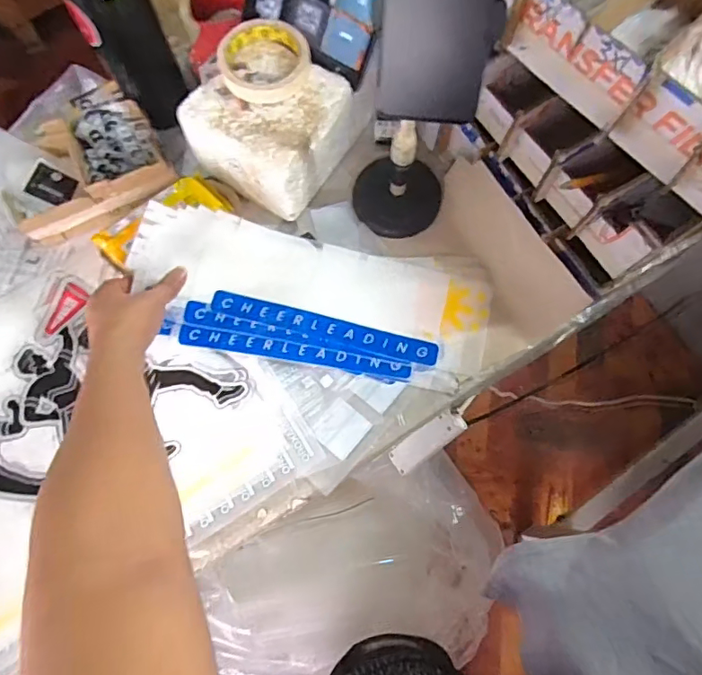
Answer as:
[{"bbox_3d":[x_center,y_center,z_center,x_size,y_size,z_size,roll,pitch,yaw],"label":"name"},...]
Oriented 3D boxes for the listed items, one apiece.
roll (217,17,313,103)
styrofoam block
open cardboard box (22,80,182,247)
[{"bbox_3d":[-0.091,-0.294,0.556,0.092,0.023,0.091,0,73,0],"label":"roll"},{"bbox_3d":[-0.090,-0.239,0.603,0.139,0.115,0.145,30,75,9],"label":"styrofoam block"},{"bbox_3d":[-0.312,-0.201,0.622,0.180,0.054,0.162,-25,74,-7],"label":"open cardboard box"}]

